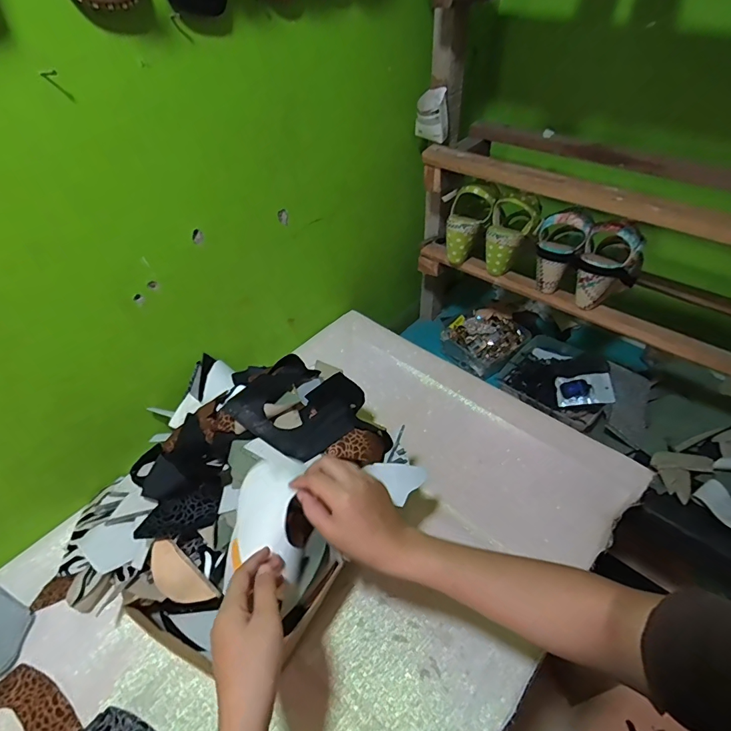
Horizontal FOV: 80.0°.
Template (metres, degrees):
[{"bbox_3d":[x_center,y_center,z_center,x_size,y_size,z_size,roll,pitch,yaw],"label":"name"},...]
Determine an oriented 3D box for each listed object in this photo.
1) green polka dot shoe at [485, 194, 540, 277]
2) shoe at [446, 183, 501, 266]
[{"bbox_3d":[0.253,-0.241,0.792,0.079,0.141,0.059,32,15,30],"label":"green polka dot shoe"},{"bbox_3d":[0.191,-0.279,0.841,0.082,0.153,0.062,32,16,30],"label":"shoe"}]

